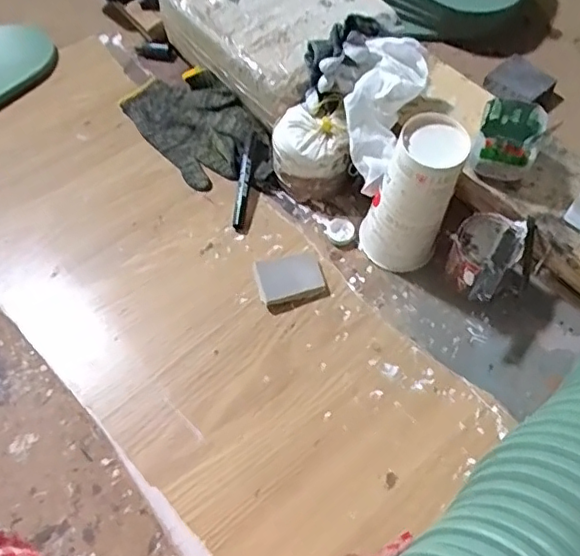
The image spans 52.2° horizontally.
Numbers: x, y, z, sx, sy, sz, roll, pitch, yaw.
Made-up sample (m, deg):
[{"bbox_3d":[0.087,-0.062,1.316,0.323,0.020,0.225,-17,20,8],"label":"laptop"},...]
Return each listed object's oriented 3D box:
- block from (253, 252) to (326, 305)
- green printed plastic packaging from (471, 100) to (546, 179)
[{"bbox_3d":[0.000,-0.001,0.624,0.069,0.012,0.052,-14,61,-6],"label":"block"},{"bbox_3d":[0.220,-0.139,0.597,0.063,0.051,0.071,18,62,11],"label":"green printed plastic packaging"}]

